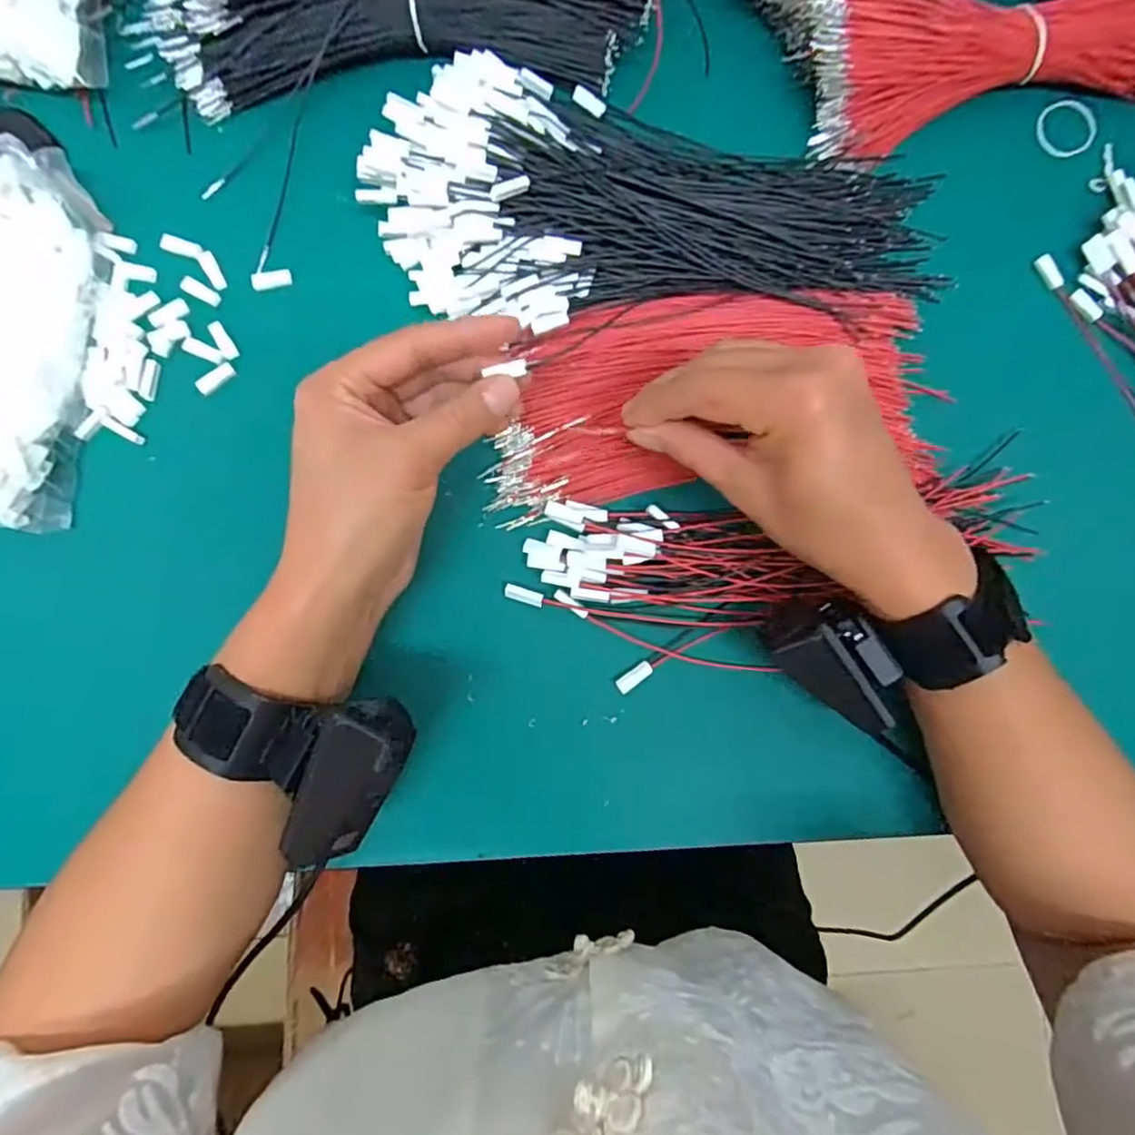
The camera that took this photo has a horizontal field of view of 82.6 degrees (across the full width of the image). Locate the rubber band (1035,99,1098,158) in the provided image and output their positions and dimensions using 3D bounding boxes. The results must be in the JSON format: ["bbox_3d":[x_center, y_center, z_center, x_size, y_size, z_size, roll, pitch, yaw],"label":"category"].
[{"bbox_3d":[0.293,-0.258,0.378,0.036,0.004,0.033,0,84,-3],"label":"rubber band"}]

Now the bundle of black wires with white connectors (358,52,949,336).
[{"bbox_3d":[0.050,-0.202,0.339,0.304,0.039,0.146,-2,84,-4],"label":"bundle of black wires with white connectors"}]

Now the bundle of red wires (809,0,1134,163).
[{"bbox_3d":[0.238,-0.290,0.360,0.215,0.029,0.099,-5,84,-4],"label":"bundle of red wires"}]

